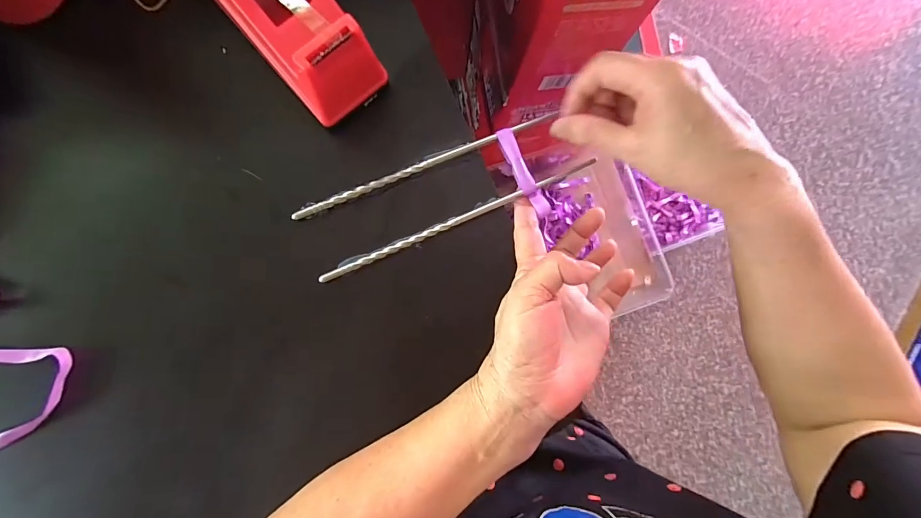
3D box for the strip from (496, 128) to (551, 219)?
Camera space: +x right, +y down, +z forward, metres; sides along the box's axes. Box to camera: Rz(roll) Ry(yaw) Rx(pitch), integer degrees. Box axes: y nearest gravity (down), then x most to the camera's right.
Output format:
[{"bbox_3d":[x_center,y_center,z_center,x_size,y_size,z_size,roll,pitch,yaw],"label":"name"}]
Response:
[{"bbox_3d":[0.047,-0.064,0.297,0.014,0.005,0.073,-26,86,-7],"label":"strip"}]

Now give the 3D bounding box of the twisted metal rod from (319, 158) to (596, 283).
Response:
[{"bbox_3d":[0.001,-0.030,0.293,0.217,0.005,0.007,-24,84,-5],"label":"twisted metal rod"}]

